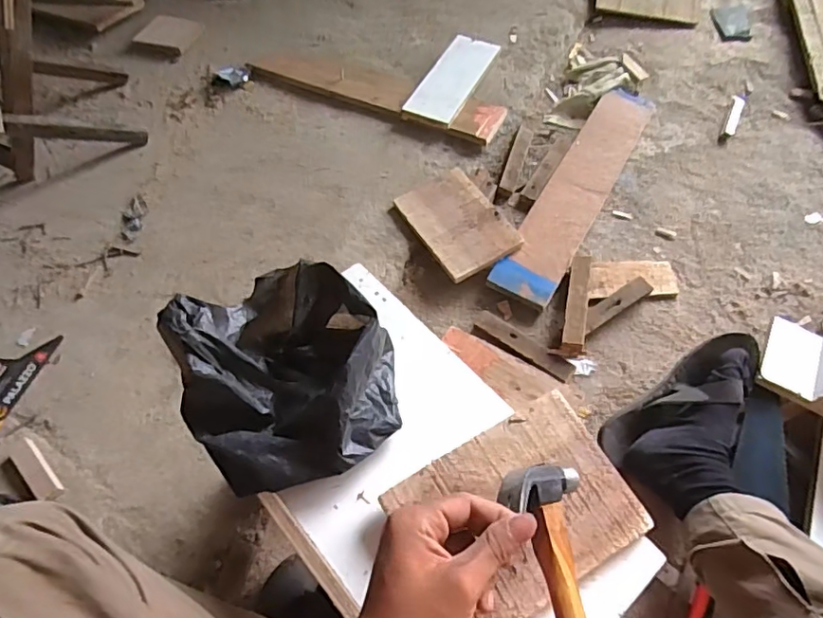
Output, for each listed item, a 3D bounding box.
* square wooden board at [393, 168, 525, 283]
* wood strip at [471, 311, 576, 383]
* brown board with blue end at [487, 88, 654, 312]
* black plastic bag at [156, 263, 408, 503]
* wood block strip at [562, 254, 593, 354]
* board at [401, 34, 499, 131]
[{"bbox_3d":[0.081,-0.150,0.940,0.140,0.025,0.202,-28,64,-14],"label":"square wooden board"},{"bbox_3d":[0.174,0.056,0.845,0.166,0.011,0.038,31,66,17],"label":"wood strip"},{"bbox_3d":[0.310,-0.226,0.996,0.109,0.023,0.545,27,65,15],"label":"brown board with blue end"},{"bbox_3d":[-0.115,0.056,0.507,0.192,0.090,0.204,-37,64,-18],"label":"black plastic bag"},{"bbox_3d":[0.264,-0.008,0.859,0.039,0.024,0.179,10,61,7],"label":"wood block strip"},{"bbox_3d":[0.082,-0.464,1.095,0.106,0.010,0.249,22,67,18],"label":"board"}]

